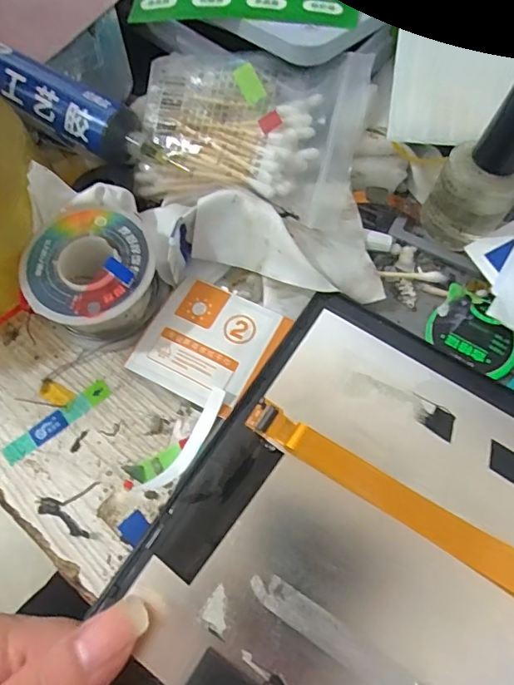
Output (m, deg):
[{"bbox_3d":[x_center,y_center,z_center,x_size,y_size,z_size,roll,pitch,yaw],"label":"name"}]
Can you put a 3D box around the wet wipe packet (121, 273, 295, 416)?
[{"bbox_3d":[-0.021,0.000,0.208,0.053,0.006,0.050,27,71,12],"label":"wet wipe packet"}]

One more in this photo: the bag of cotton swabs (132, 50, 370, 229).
[{"bbox_3d":[-0.005,-0.091,0.217,0.096,0.022,0.069,10,87,13],"label":"bag of cotton swabs"}]

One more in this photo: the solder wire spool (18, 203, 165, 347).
[{"bbox_3d":[-0.069,-0.028,0.207,0.049,0.031,0.054,-35,71,-12],"label":"solder wire spool"}]

